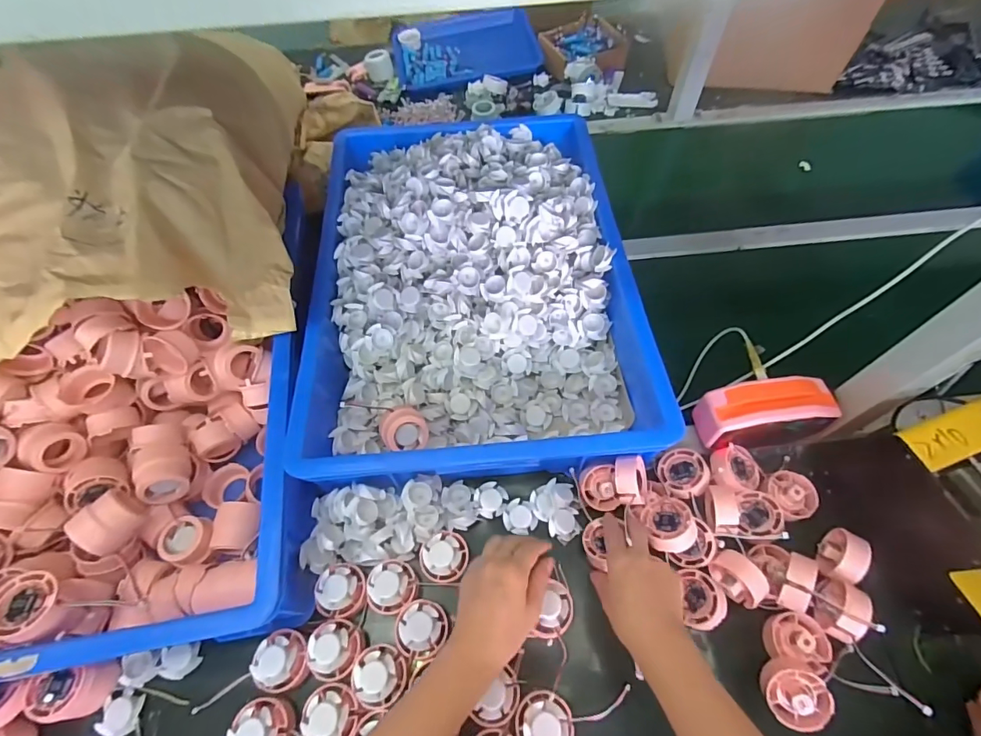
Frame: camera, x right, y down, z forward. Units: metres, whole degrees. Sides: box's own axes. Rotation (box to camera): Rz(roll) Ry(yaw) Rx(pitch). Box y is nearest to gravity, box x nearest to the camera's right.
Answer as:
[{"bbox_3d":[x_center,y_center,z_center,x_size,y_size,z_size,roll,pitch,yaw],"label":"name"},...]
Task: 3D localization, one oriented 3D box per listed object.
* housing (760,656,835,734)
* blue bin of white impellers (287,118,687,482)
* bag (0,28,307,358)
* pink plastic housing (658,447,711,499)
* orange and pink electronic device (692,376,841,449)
[{"bbox_3d":[0.292,0.313,0.437,0.056,0.029,0.054,-9,77,26],"label":"housing"},{"bbox_3d":[-0.029,-0.146,0.636,0.411,0.127,0.572,-4,59,-2],"label":"blue bin of white impellers"},{"bbox_3d":[-0.428,-0.221,0.561,0.344,0.176,0.405,-7,59,-3],"label":"bag"},{"bbox_3d":[0.232,0.127,0.549,0.054,0.027,0.058,-33,46,11],"label":"pink plastic housing"},{"bbox_3d":[0.331,0.054,0.552,0.139,0.057,0.064,-5,59,-2],"label":"orange and pink electronic device"}]

